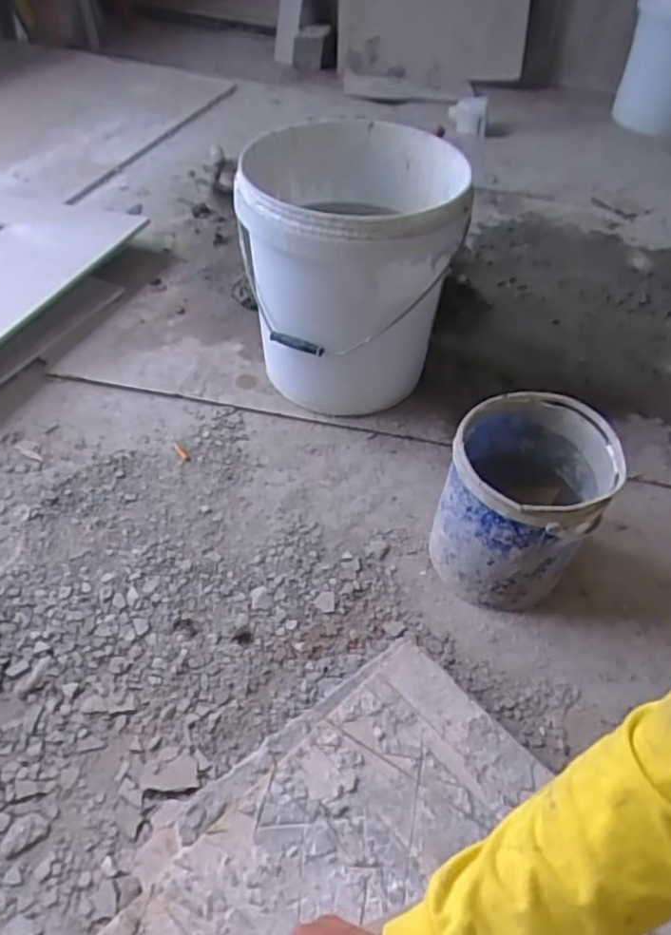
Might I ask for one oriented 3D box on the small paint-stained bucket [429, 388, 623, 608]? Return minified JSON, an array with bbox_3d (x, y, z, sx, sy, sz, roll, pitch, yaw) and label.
[{"bbox_3d":[0.208,0.046,0.753,0.161,0.214,0.172,3,48,-4],"label":"small paint-stained bucket"}]

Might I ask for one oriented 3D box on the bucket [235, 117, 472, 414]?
[{"bbox_3d":[0.012,-0.289,0.921,0.279,0.325,0.283,0,48,-4],"label":"bucket"}]

